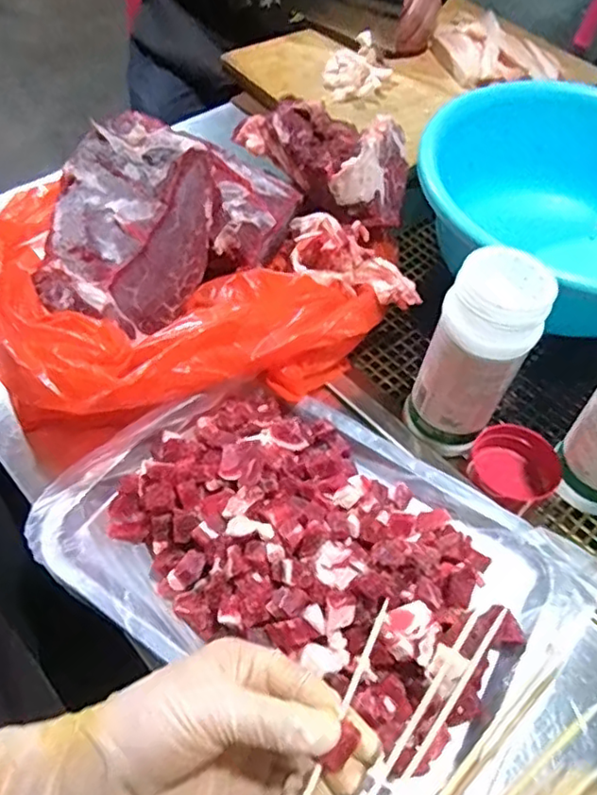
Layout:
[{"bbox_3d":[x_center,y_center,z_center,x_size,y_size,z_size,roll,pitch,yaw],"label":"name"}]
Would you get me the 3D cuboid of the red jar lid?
[{"bbox_3d":[0.162,0.055,0.472,0.063,0.028,0.066,2,54,-2],"label":"red jar lid"}]

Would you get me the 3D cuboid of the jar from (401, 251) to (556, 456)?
[{"bbox_3d":[0.124,-0.027,0.438,0.060,0.147,0.064,2,54,-2],"label":"jar"}]

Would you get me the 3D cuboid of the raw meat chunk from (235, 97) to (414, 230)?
[{"bbox_3d":[0.033,-0.220,0.559,0.105,0.069,0.151,-30,61,-23],"label":"raw meat chunk"}]

